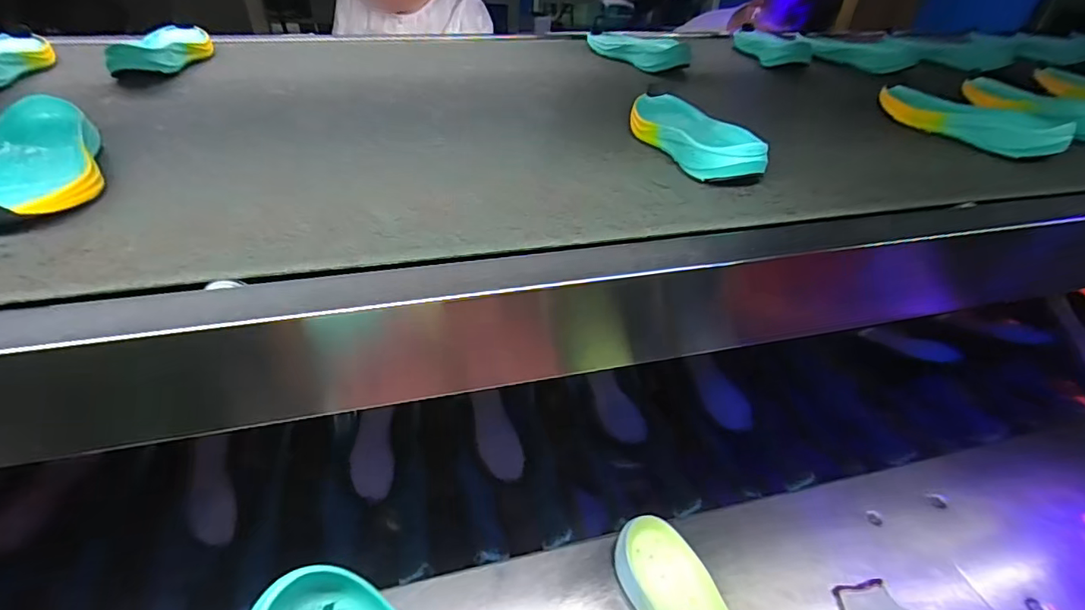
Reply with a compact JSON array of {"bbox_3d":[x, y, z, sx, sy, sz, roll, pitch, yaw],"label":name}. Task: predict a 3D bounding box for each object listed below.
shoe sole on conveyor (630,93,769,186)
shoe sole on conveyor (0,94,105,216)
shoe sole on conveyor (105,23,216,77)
[{"bbox_3d":[0.165,-0.192,0.572,0.091,0.043,0.227,-8,42,-14],"label":"shoe sole on conveyor"},{"bbox_3d":[-0.438,-0.125,0.449,0.085,0.034,0.218,-19,46,-25],"label":"shoe sole on conveyor"},{"bbox_3d":[-0.535,-0.377,0.750,0.085,0.035,0.208,-3,41,-9],"label":"shoe sole on conveyor"}]

